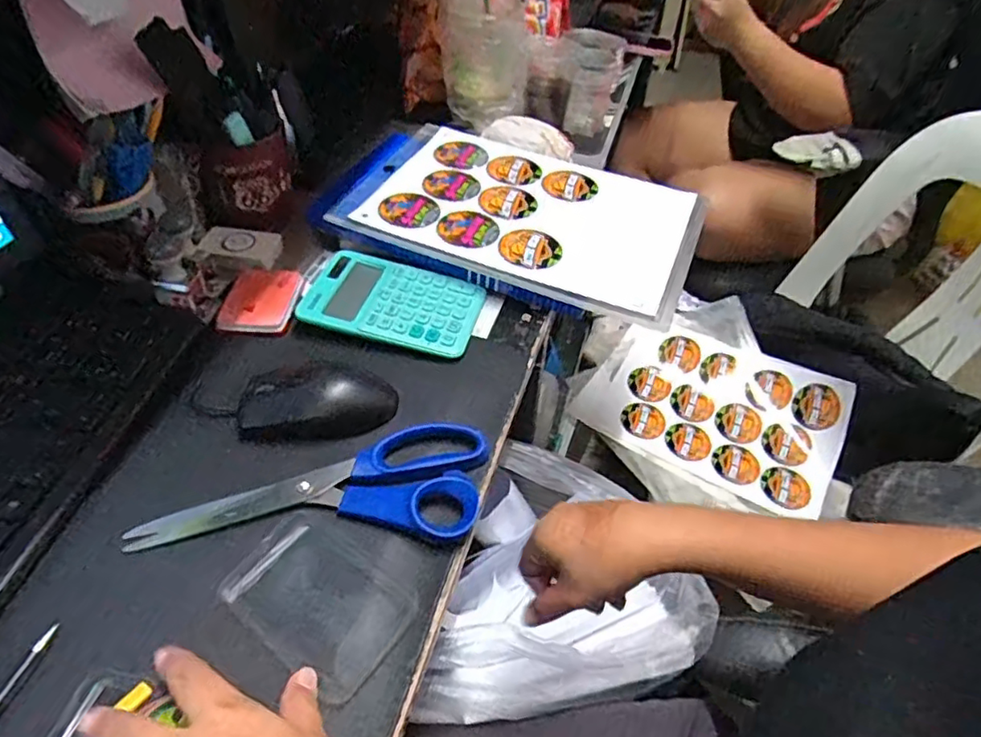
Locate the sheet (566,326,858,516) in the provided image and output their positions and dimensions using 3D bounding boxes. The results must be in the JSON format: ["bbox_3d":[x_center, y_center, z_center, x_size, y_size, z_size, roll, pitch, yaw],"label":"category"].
[{"bbox_3d":[0.297,0.042,0.807,0.321,0.062,0.215,23,62,17],"label":"sheet"}]

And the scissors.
[{"bbox_3d":[-0.118,0.077,0.415,0.228,0.016,0.087,0,46,-4],"label":"scissors"}]

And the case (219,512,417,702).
[{"bbox_3d":[-0.104,0.137,0.368,0.108,0.005,0.072,29,51,23],"label":"case"}]

